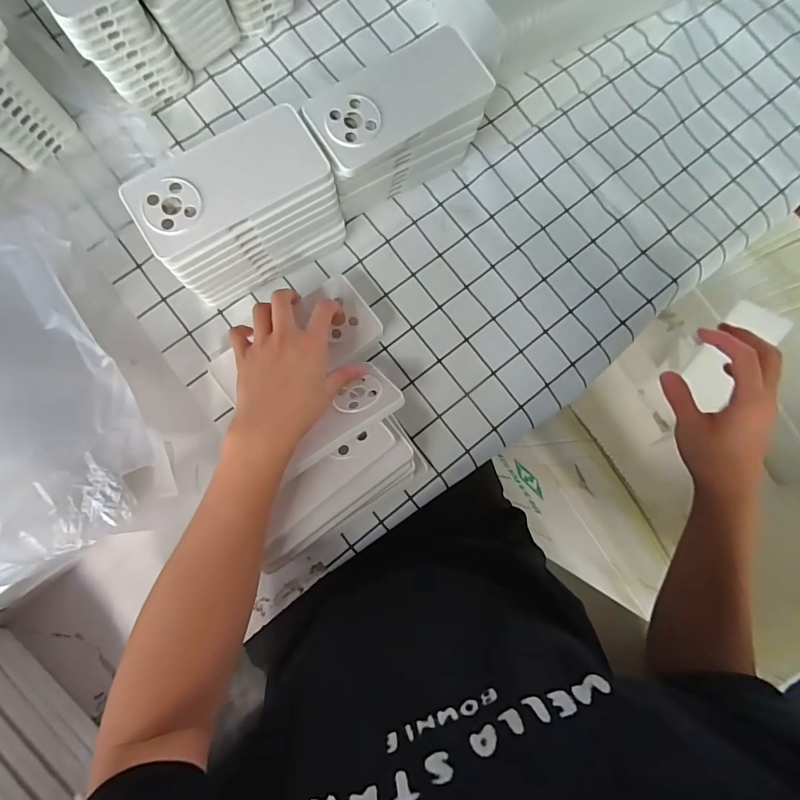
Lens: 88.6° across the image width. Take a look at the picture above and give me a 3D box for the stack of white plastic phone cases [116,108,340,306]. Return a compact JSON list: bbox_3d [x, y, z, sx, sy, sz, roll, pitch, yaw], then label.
[{"bbox_3d":[-0.148,-0.180,0.399,0.166,0.105,0.095,-32,86,-6],"label":"stack of white plastic phone cases"}]

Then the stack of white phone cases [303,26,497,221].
[{"bbox_3d":[-0.005,-0.268,0.418,0.165,0.103,0.077,-34,86,-7],"label":"stack of white phone cases"}]

